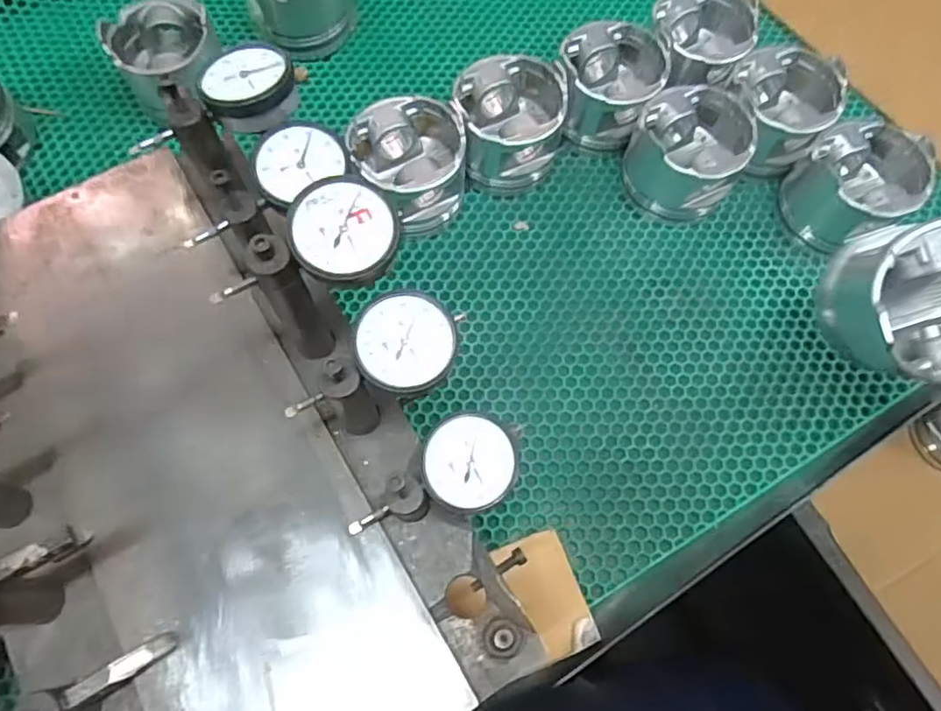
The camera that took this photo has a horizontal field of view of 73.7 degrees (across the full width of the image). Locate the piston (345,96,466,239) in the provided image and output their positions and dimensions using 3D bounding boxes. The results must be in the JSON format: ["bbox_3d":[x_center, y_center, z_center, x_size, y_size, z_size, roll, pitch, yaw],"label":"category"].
[{"bbox_3d":[-0.051,-0.168,0.567,0.090,0.084,0.092,-28,71,-14],"label":"piston"}]

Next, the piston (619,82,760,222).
[{"bbox_3d":[0.203,-0.190,0.584,0.098,0.083,0.106,1,67,-3],"label":"piston"}]

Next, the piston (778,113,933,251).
[{"bbox_3d":[0.349,-0.152,0.575,0.099,0.082,0.092,1,67,-3],"label":"piston"}]

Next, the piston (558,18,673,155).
[{"bbox_3d":[0.132,-0.261,0.609,0.092,0.086,0.101,1,67,-3],"label":"piston"}]

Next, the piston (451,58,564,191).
[{"bbox_3d":[0.031,-0.214,0.588,0.103,0.085,0.095,-9,68,-7],"label":"piston"}]

